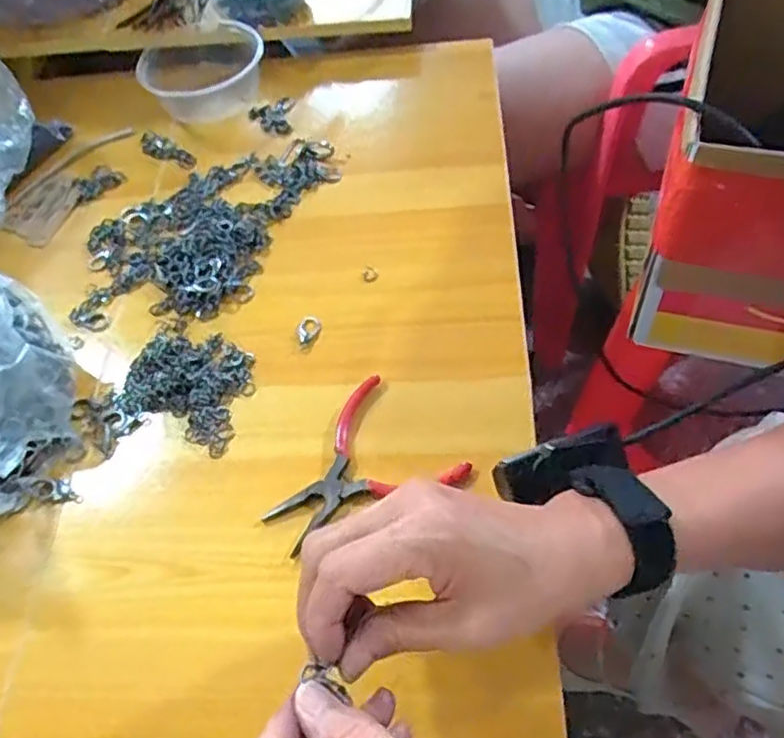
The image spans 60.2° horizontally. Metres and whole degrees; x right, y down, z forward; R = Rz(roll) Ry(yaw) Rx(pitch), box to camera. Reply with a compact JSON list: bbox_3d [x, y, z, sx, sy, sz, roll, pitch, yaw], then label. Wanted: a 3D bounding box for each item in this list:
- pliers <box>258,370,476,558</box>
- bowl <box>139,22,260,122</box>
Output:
[{"bbox_3d":[-0.023,0.065,0.403,0.107,0.010,0.088,-37,63,-17],"label":"pliers"},{"bbox_3d":[-0.182,-0.271,0.618,0.107,0.047,0.090,11,60,12],"label":"bowl"}]

